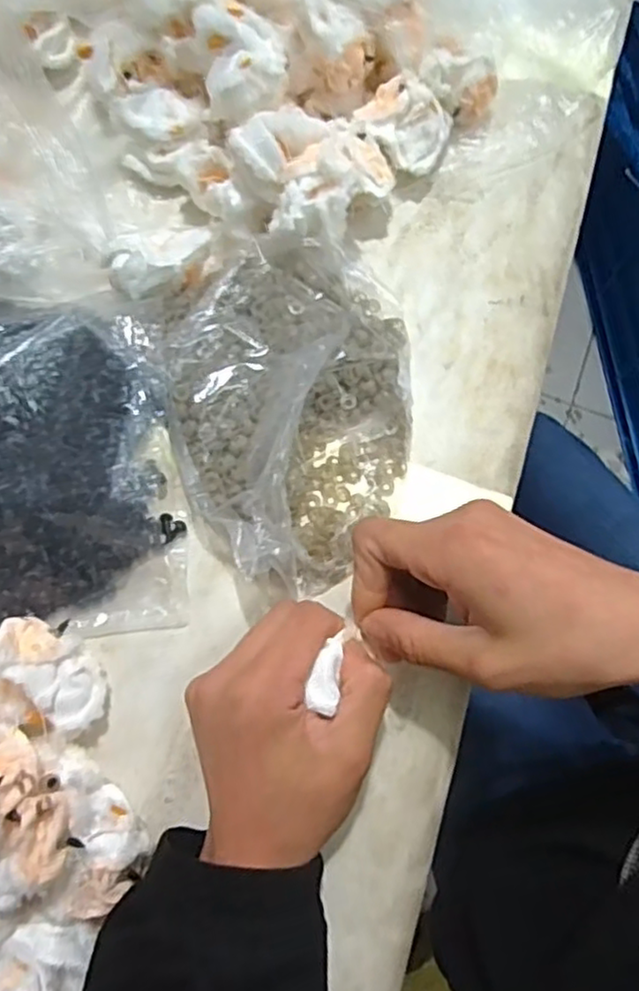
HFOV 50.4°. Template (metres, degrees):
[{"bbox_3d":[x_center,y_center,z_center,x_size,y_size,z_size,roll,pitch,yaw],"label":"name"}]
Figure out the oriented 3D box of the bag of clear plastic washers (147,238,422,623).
[{"bbox_3d":[-0.013,-0.047,0.366,0.133,0.042,0.189,-13,77,-4],"label":"bag of clear plastic washers"}]

